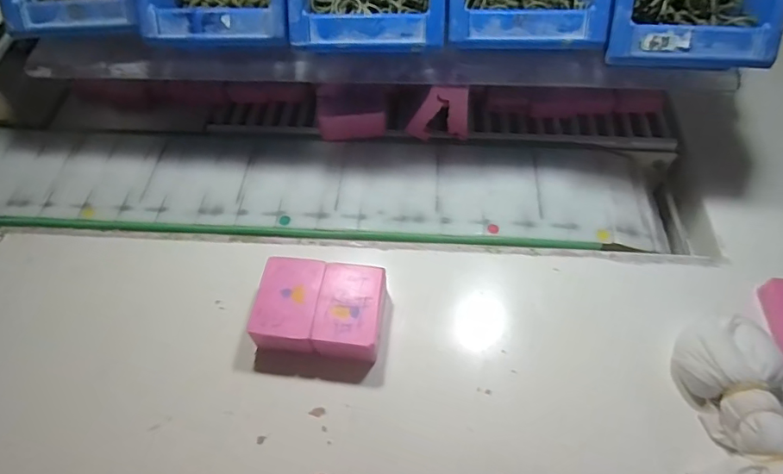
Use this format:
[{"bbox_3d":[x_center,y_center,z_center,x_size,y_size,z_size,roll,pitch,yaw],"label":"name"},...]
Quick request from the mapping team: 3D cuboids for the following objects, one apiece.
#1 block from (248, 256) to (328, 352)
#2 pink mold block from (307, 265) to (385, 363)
[{"bbox_3d":[-0.081,0.056,0.397,0.049,0.036,0.072,6,58,5],"label":"block"},{"bbox_3d":[-0.031,0.062,0.391,0.051,0.033,0.072,7,58,6],"label":"pink mold block"}]

